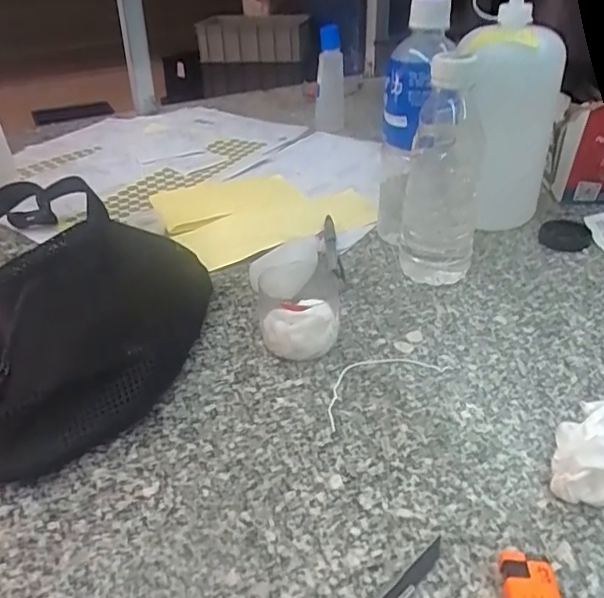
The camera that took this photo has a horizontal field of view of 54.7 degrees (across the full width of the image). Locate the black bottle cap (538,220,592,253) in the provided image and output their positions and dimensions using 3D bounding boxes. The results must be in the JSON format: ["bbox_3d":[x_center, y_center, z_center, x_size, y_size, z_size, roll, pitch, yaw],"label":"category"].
[{"bbox_3d":[0.243,-0.058,0.539,0.044,0.014,0.040,-2,32,1],"label":"black bottle cap"}]

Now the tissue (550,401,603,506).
[{"bbox_3d":[0.160,0.077,0.311,0.043,0.038,0.075,25,42,36],"label":"tissue"}]

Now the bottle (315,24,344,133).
[{"bbox_3d":[0.037,-0.293,0.804,0.039,0.144,0.042,0,33,4],"label":"bottle"}]

